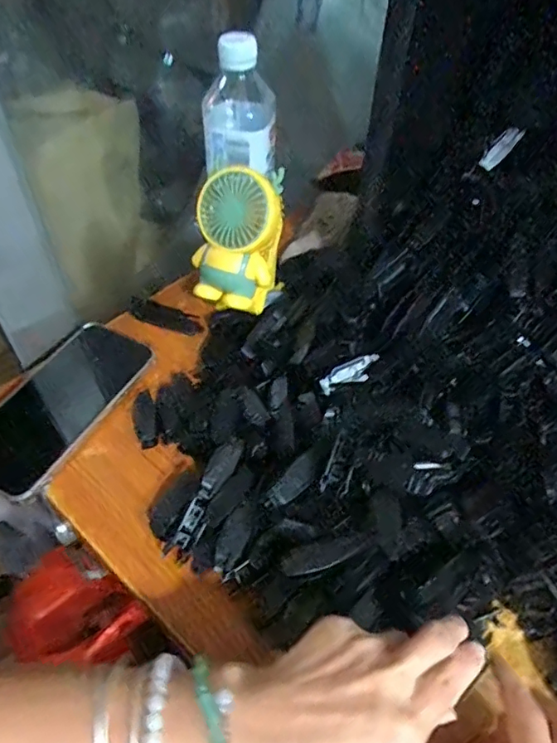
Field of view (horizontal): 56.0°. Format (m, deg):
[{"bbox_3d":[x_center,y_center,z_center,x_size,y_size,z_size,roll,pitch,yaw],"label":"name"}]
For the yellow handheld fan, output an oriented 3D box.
[{"bbox_3d":[-0.034,-0.098,0.438,0.073,0.118,0.056,1,50,-1],"label":"yellow handheld fan"}]

